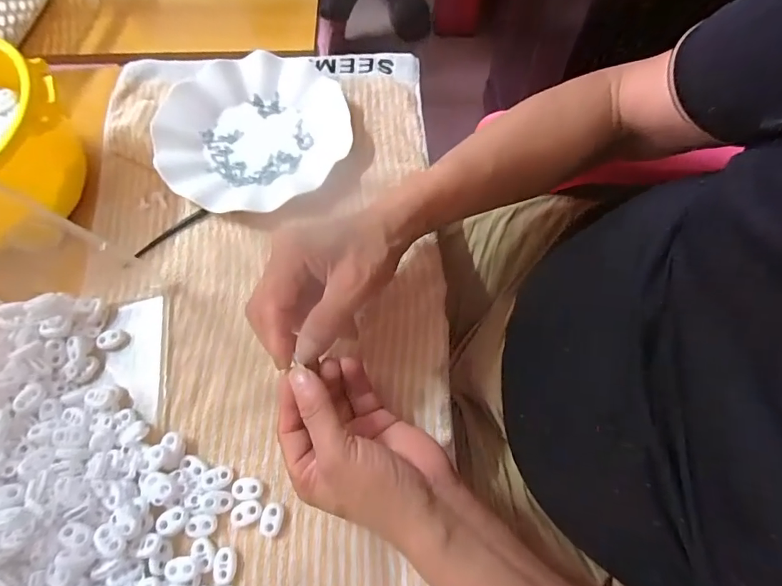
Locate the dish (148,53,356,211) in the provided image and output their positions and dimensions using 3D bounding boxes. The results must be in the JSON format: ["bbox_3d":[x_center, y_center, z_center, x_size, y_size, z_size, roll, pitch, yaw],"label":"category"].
[{"bbox_3d":[-0.134,-0.157,0.442,0.181,0.026,0.180,0,68,1],"label":"dish"}]

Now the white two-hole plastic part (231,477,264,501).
[{"bbox_3d":[-0.105,0.143,0.331,0.022,0.004,0.015,-1,68,1],"label":"white two-hole plastic part"}]

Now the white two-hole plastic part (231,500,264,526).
[{"bbox_3d":[-0.104,0.158,0.327,0.023,0.004,0.015,-16,69,-5],"label":"white two-hole plastic part"}]

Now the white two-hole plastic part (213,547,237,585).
[{"bbox_3d":[-0.115,0.189,0.315,0.015,0.004,0.022,-3,68,0],"label":"white two-hole plastic part"}]

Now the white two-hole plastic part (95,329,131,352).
[{"bbox_3d":[-0.229,0.039,0.372,0.024,0.005,0.017,-6,68,-1],"label":"white two-hole plastic part"}]

